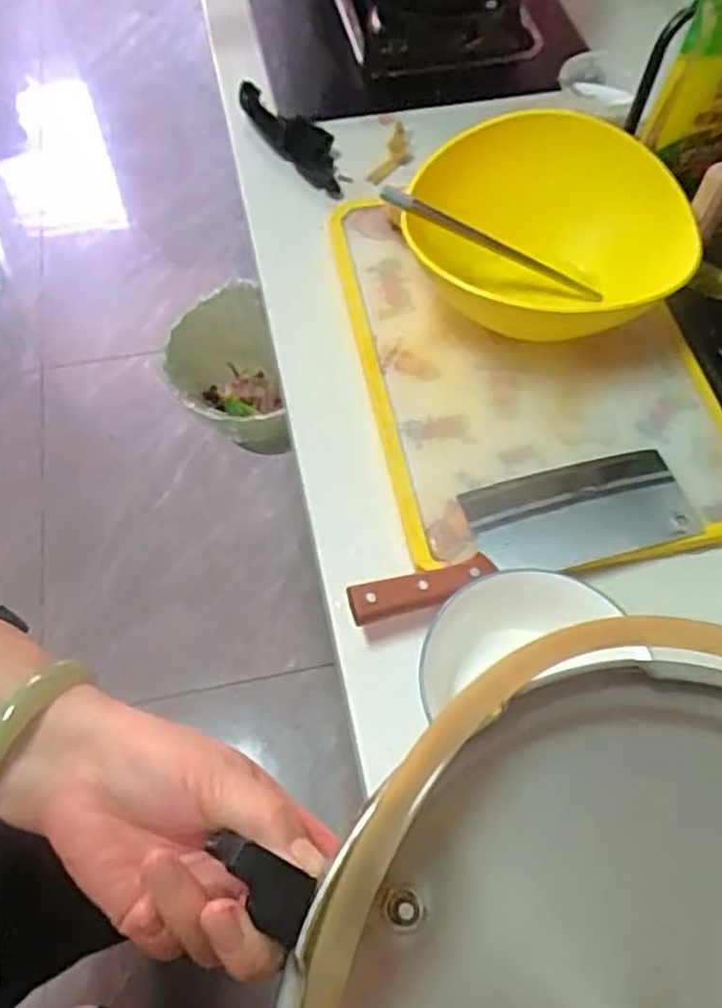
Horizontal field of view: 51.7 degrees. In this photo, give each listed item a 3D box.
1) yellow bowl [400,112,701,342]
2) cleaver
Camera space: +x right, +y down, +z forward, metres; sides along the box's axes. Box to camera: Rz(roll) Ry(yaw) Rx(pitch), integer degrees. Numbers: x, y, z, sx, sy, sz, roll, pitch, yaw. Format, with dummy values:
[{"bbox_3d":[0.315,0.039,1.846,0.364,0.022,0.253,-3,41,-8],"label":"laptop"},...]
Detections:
[{"bbox_3d":[0.170,-0.243,0.686,0.257,0.115,0.196,-1,61,-1],"label":"yellow bowl"},{"bbox_3d":[0.127,0.018,0.593,0.289,0.026,0.088,-14,62,-8],"label":"cleaver"}]

